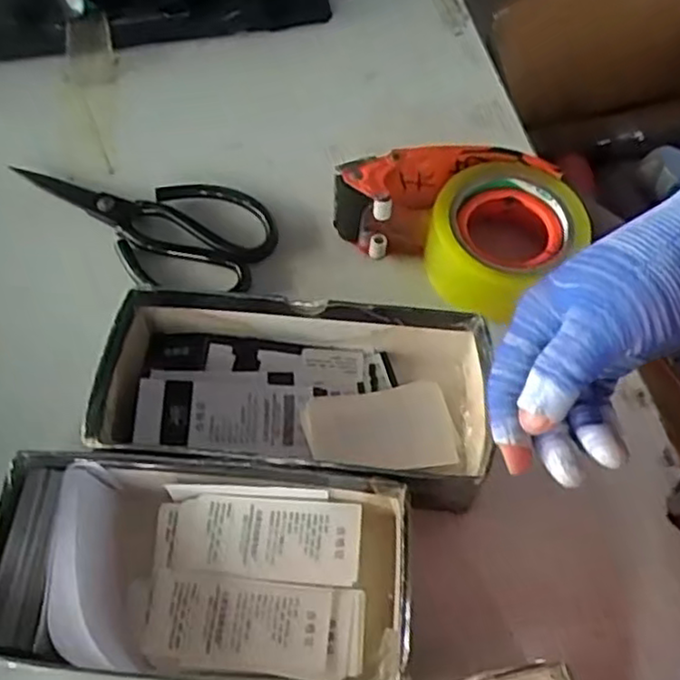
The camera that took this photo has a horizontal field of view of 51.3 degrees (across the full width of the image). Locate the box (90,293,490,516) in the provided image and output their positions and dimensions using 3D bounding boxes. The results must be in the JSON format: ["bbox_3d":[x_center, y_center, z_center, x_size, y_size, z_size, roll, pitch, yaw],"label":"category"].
[{"bbox_3d":[-0.026,0.034,0.429,0.231,0.057,0.113,7,59,3],"label":"box"}]

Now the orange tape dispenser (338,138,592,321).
[{"bbox_3d":[0.090,-0.086,0.499,0.160,0.058,0.113,37,65,19],"label":"orange tape dispenser"}]

